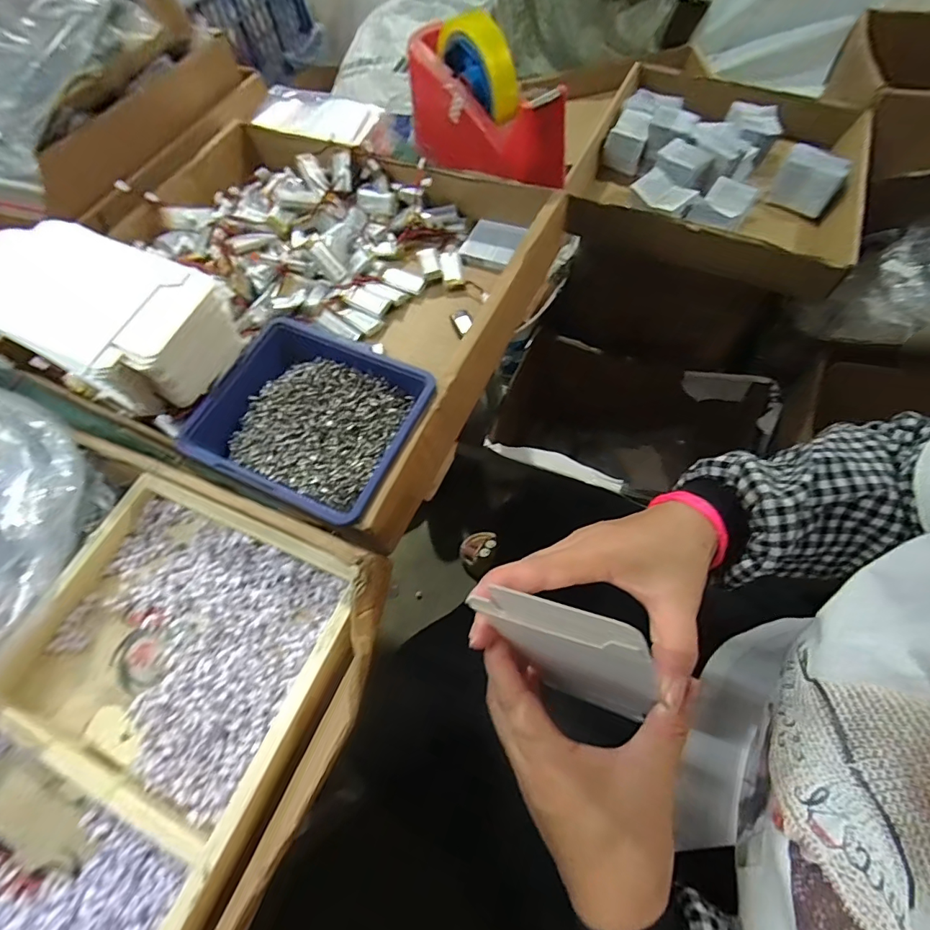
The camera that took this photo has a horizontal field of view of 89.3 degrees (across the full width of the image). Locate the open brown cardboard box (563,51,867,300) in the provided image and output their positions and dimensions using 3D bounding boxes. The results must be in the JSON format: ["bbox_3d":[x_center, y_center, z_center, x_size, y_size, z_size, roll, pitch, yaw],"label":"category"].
[{"bbox_3d":[0.379,-0.425,0.689,0.372,0.107,0.395,18,66,14],"label":"open brown cardboard box"}]

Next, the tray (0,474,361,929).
[{"bbox_3d":[-0.211,0.176,0.267,0.202,0.031,0.324,20,67,14],"label":"tray"}]

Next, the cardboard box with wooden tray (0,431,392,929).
[{"bbox_3d":[-0.211,0.172,0.258,0.247,0.050,0.339,20,67,11],"label":"cardboard box with wooden tray"}]

